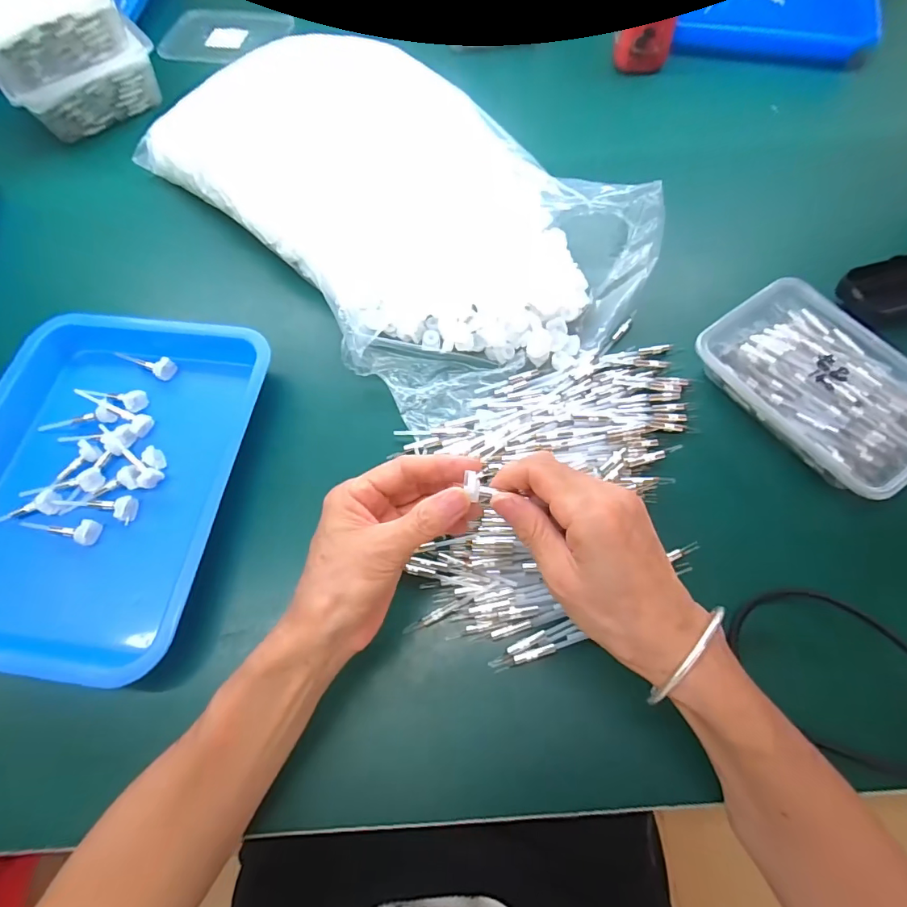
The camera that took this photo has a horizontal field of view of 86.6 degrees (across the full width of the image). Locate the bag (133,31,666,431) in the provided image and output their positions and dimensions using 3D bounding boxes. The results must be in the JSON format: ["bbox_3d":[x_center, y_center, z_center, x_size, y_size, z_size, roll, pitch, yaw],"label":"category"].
[{"bbox_3d":[-0.070,-0.245,0.451,0.473,0.075,0.256,42,74,18],"label":"bag"}]

